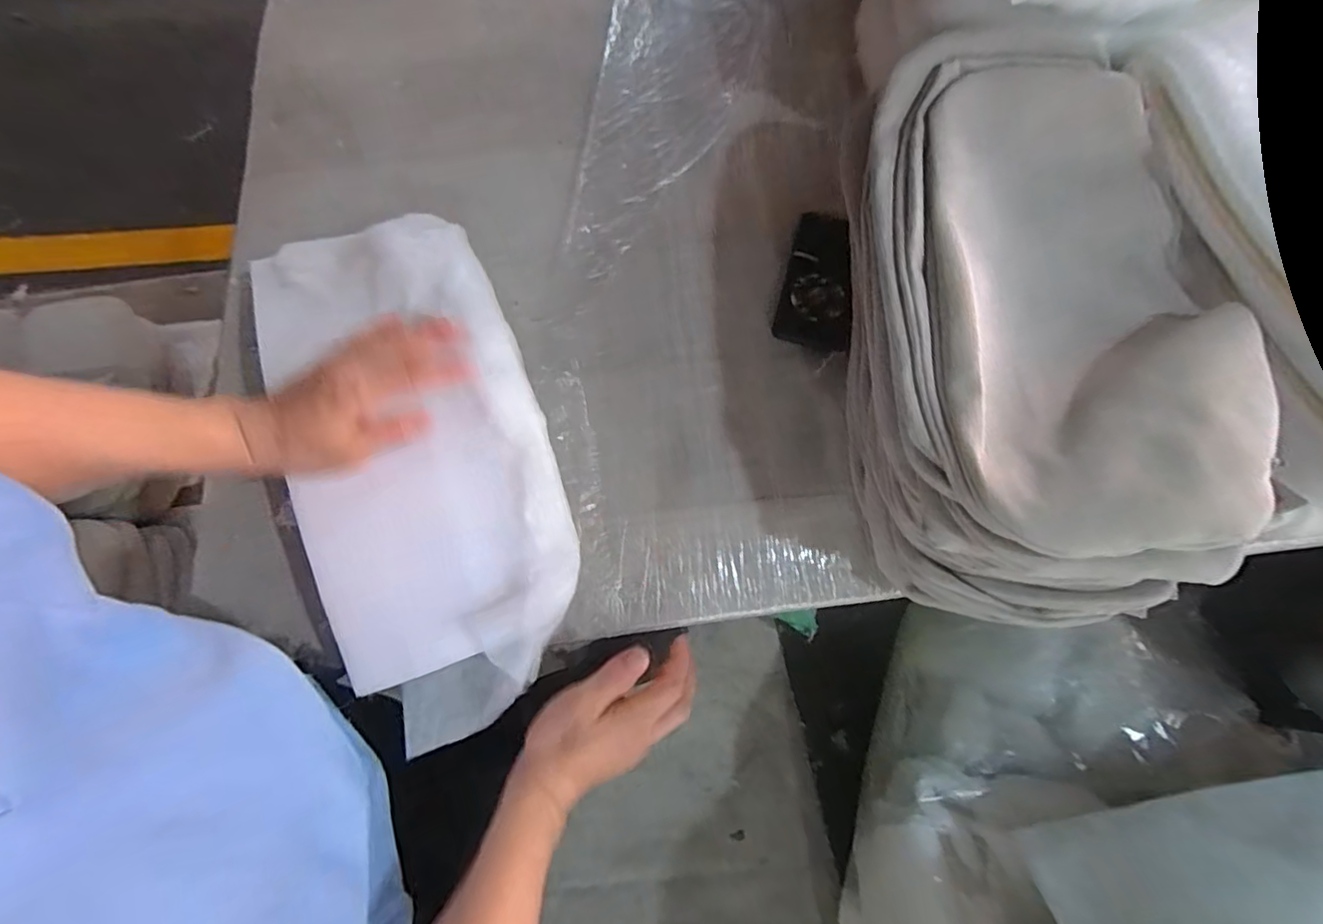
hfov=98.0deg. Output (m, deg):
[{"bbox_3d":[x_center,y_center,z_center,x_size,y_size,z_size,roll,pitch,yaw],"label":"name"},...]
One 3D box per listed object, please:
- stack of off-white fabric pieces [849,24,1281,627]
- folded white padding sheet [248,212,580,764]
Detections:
[{"bbox_3d":[0.320,-0.124,0.522,0.281,0.174,0.512,3,73,1],"label":"stack of off-white fabric pieces"},{"bbox_3d":[-0.223,-0.013,0.519,0.229,0.045,0.481,-18,77,-5],"label":"folded white padding sheet"}]

